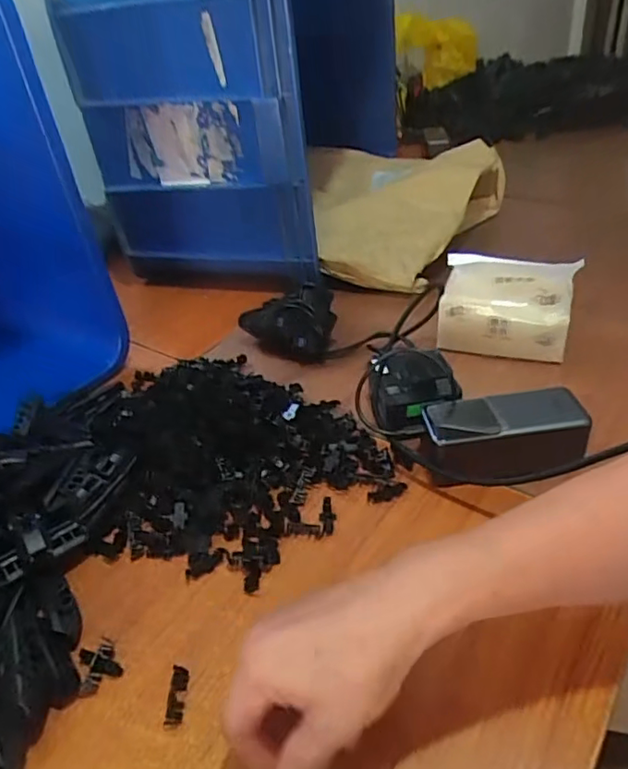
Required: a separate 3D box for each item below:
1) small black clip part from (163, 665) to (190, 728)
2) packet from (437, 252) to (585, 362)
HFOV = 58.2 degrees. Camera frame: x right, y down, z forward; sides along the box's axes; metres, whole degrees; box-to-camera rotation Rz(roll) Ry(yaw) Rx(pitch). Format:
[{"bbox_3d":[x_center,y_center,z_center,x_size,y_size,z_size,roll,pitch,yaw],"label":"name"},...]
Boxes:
[{"bbox_3d":[-0.087,0.197,0.357,0.011,0.006,0.035,-5,36,4],"label":"small black clip part"},{"bbox_3d":[0.204,-0.087,0.603,0.132,0.098,0.058,5,38,17],"label":"packet"}]

